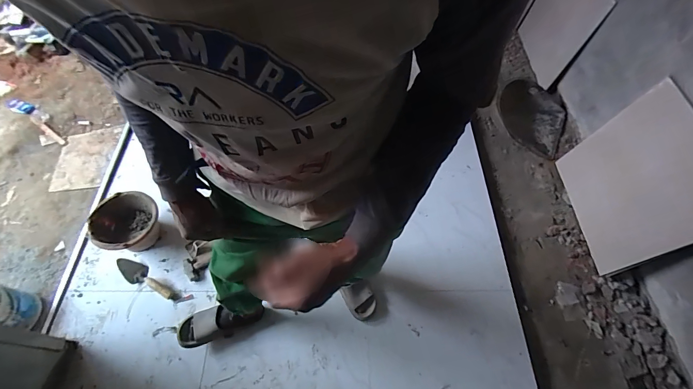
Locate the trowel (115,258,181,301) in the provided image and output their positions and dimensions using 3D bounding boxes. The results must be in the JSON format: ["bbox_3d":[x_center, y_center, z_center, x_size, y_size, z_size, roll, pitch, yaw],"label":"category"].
[{"bbox_3d":[-0.817,0.349,1.401,0.328,0.037,0.079,25,62,13],"label":"trowel"}]

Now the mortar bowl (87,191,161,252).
[{"bbox_3d":[-0.951,0.114,1.470,0.299,0.150,0.255,34,64,17],"label":"mortar bowl"}]

